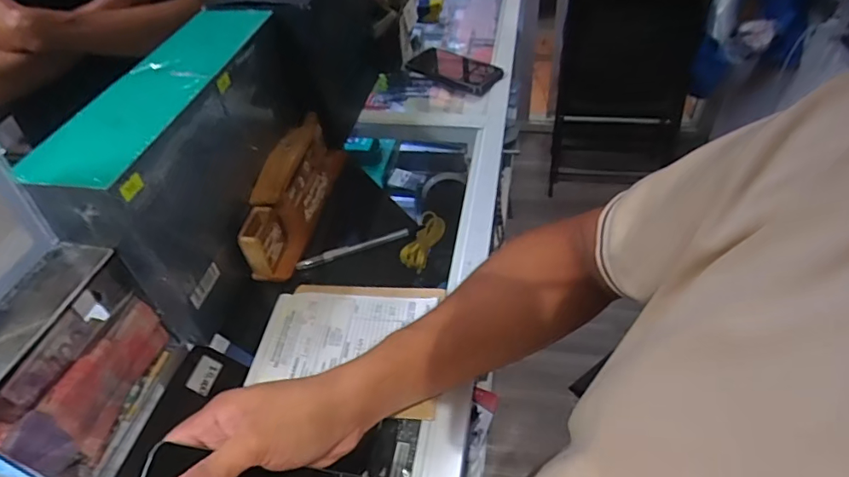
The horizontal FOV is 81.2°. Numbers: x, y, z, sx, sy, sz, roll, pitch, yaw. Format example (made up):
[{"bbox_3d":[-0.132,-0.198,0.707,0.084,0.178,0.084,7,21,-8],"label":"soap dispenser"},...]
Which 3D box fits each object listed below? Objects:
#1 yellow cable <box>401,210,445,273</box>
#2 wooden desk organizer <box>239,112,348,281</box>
[{"bbox_3d":[-0.001,0.003,0.853,0.043,0.033,0.120,12,47,17],"label":"yellow cable"},{"bbox_3d":[-0.153,-0.066,0.597,0.051,0.087,0.244,3,45,8],"label":"wooden desk organizer"}]

